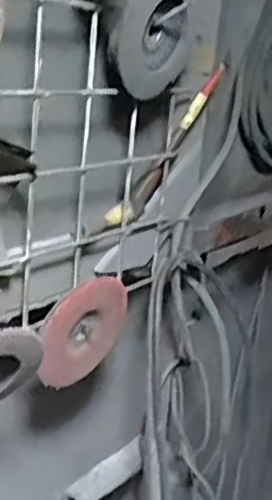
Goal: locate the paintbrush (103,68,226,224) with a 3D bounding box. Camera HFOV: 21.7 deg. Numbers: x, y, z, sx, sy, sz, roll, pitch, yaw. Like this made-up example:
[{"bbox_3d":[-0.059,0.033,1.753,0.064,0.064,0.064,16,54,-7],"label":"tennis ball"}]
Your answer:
[{"bbox_3d":[0.031,-0.088,0.607,0.014,0.186,0.031,19,-23,36],"label":"paintbrush"}]

